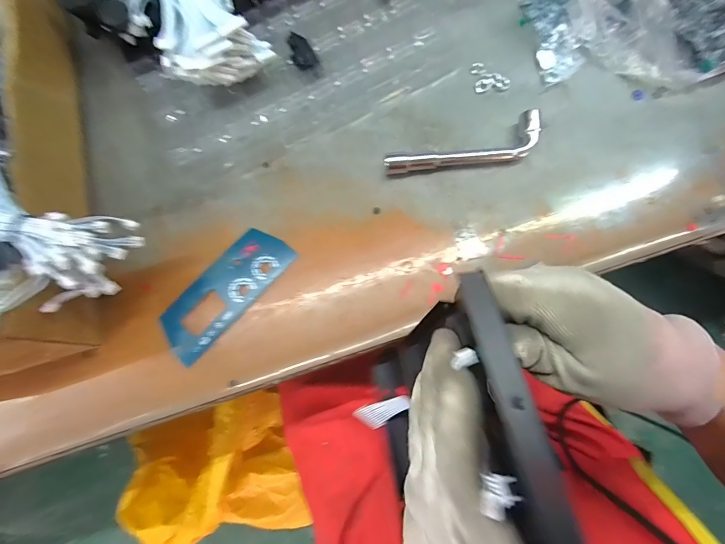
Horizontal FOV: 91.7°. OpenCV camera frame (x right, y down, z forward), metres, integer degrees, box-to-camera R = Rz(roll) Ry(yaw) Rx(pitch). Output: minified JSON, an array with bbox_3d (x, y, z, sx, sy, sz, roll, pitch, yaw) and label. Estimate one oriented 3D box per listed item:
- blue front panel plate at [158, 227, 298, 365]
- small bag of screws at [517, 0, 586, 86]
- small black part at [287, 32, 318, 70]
[{"bbox_3d":[-0.133,0.019,0.340,0.058,0.010,0.142,39,81,9],"label":"blue front panel plate"},{"bbox_3d":[0.213,-0.271,0.386,0.048,0.015,0.130,-9,77,0],"label":"small bag of screws"},{"bbox_3d":[-0.067,-0.244,0.386,0.026,0.016,0.041,-21,78,-3],"label":"small black part"}]

